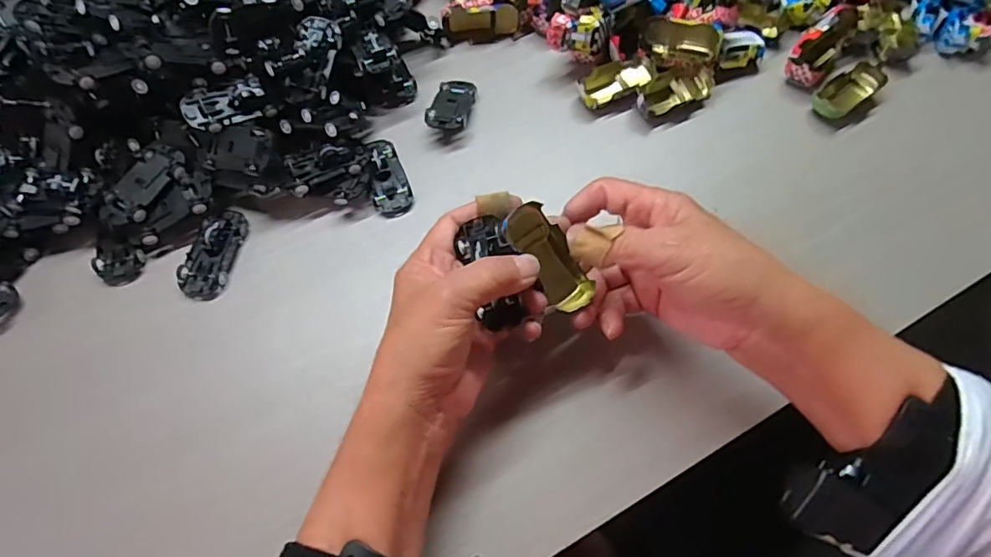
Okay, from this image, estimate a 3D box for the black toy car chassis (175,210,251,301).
[{"bbox_3d":[-0.190,-0.018,0.367,0.029,0.010,0.065,10,64,5],"label":"black toy car chassis"}]

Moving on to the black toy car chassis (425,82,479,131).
[{"bbox_3d":[-0.033,-0.136,0.425,0.030,0.007,0.062,14,52,4],"label":"black toy car chassis"}]

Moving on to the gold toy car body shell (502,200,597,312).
[{"bbox_3d":[0.030,-0.012,0.310,0.029,0.014,0.064,-35,96,-15],"label":"gold toy car body shell"}]

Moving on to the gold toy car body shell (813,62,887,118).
[{"bbox_3d":[0.276,-0.150,0.430,0.064,0.013,0.032,-34,68,-15],"label":"gold toy car body shell"}]

